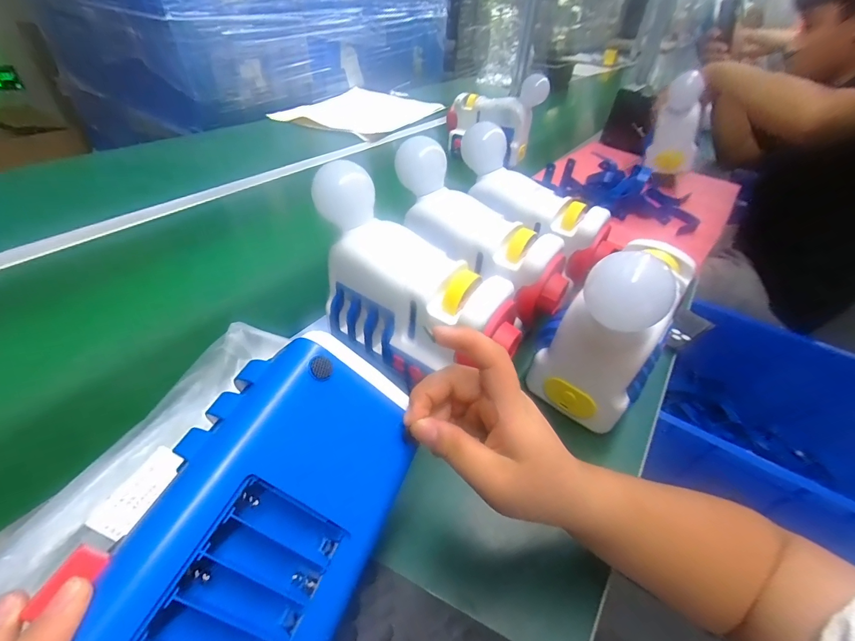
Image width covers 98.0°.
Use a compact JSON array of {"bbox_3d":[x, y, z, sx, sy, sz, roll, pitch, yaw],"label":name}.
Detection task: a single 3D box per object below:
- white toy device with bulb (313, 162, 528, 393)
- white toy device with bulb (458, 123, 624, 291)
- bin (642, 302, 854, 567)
[{"bbox_3d":[-0.014,-0.030,0.364,0.223,0.158,0.081,25,45,21],"label":"white toy device with bulb"},{"bbox_3d":[0.134,-0.157,0.479,0.242,0.073,0.073,46,53,14],"label":"white toy device with bulb"},{"bbox_3d":[0.702,0.207,0.744,0.396,0.238,0.460,29,47,24],"label":"bin"}]

